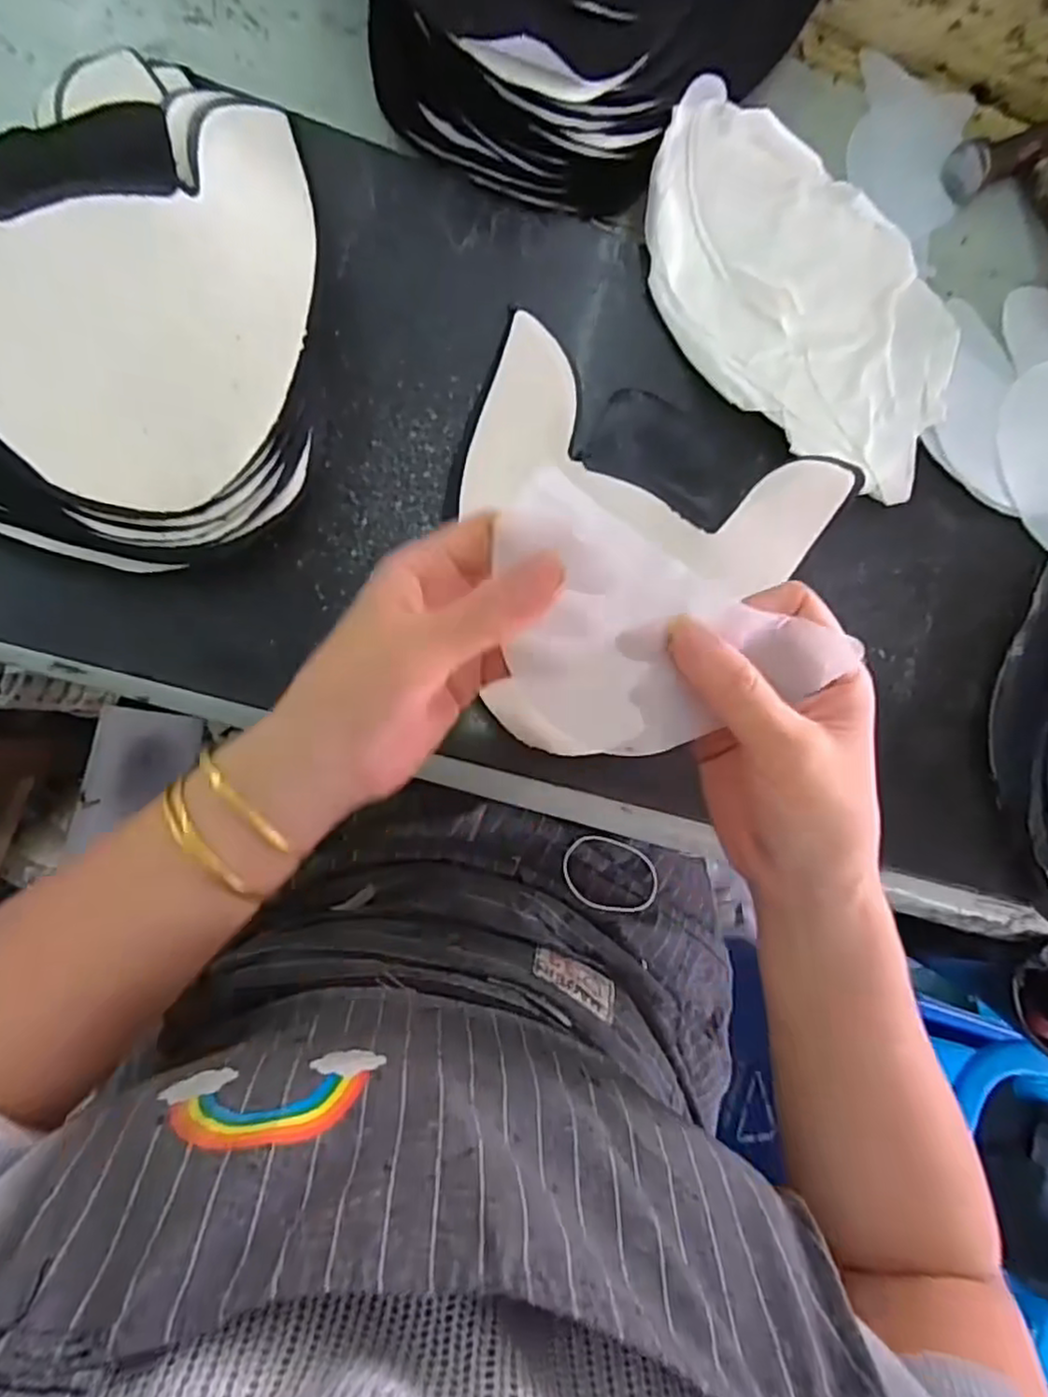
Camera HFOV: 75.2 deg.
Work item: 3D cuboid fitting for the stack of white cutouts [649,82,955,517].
[{"bbox_3d":[0.152,-0.220,0.372,0.201,0.014,0.156,26,82,-6],"label":"stack of white cutouts"}]

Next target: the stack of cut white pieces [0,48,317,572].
[{"bbox_3d":[-0.212,-0.183,0.300,0.227,0.034,0.235,3,85,-9],"label":"stack of cut white pieces"}]

